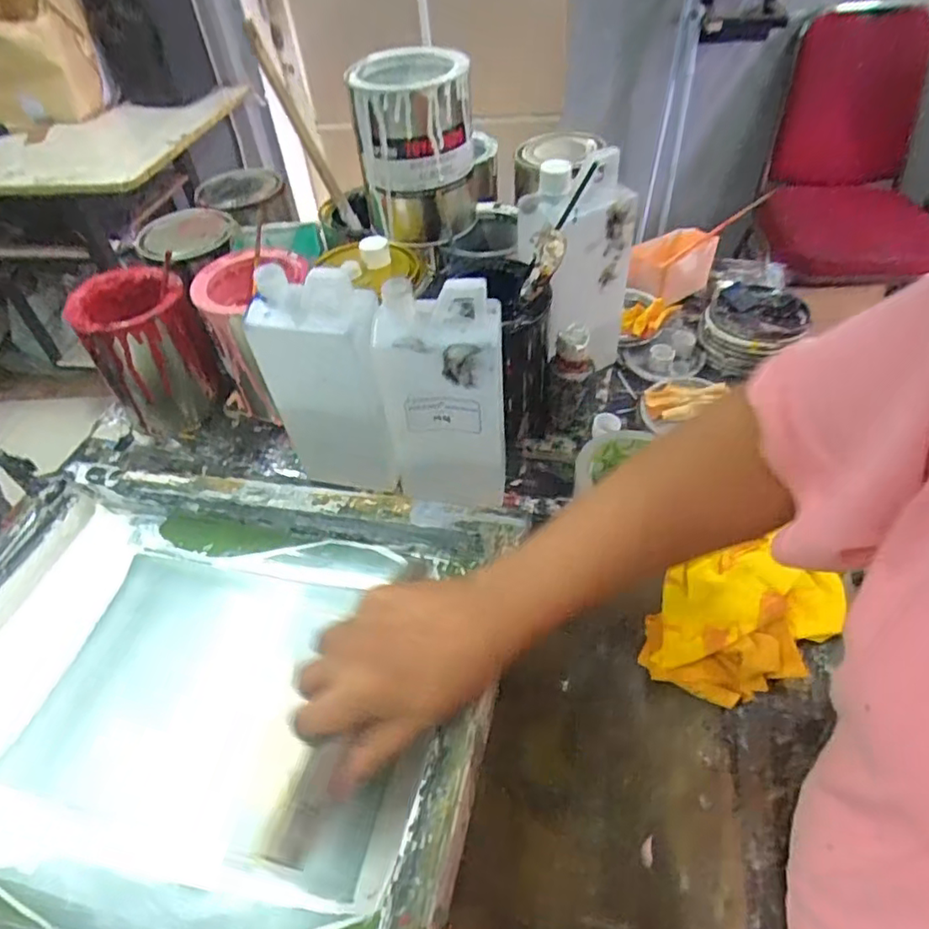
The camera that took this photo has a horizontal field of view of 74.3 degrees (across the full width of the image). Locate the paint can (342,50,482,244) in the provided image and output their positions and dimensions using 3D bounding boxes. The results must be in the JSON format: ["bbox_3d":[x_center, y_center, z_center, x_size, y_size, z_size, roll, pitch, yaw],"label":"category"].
[{"bbox_3d":[-0.043,-0.294,0.574,0.102,0.137,0.108,-3,47,3],"label":"paint can"}]

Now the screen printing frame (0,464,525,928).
[{"bbox_3d":[-0.201,0.159,0.444,0.436,0.062,0.343,8,47,12],"label":"screen printing frame"}]

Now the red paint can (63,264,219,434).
[{"bbox_3d":[-0.328,-0.119,0.643,0.098,0.145,0.107,-3,46,3],"label":"red paint can"}]

